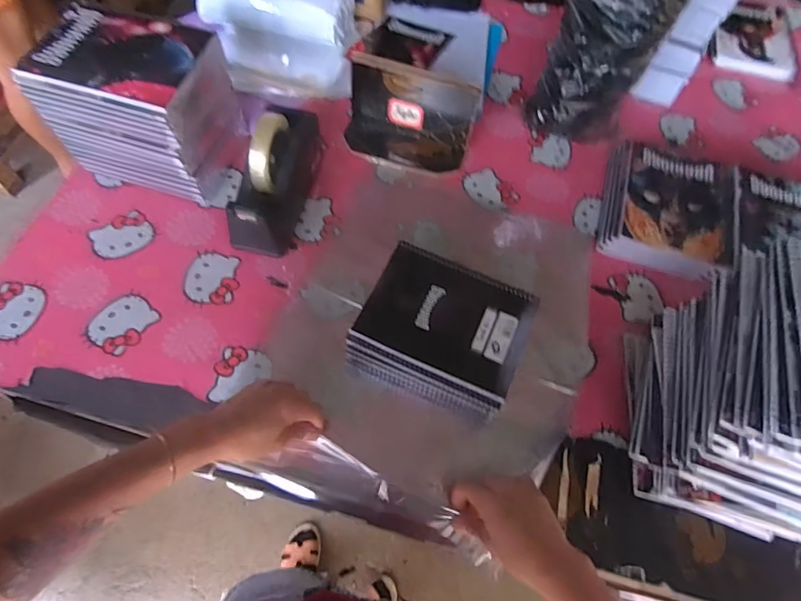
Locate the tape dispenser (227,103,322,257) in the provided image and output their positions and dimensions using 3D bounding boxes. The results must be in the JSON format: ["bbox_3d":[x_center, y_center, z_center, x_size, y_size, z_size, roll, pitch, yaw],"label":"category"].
[{"bbox_3d":[-0.174,-0.170,0.670,0.082,0.130,0.214,16,62,4],"label":"tape dispenser"}]

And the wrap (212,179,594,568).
[{"bbox_3d":[0.046,0.054,0.667,0.388,0.044,0.477,18,63,5],"label":"wrap"}]

